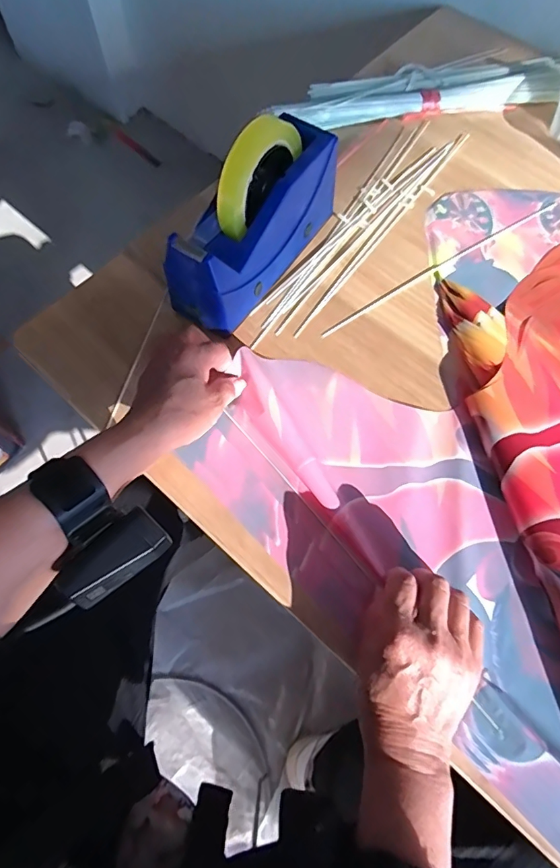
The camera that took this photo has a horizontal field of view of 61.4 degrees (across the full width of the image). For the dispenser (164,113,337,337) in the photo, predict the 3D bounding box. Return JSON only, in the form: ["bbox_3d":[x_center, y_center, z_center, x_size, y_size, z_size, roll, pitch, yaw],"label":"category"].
[{"bbox_3d":[-0.021,-0.204,0.444,0.061,0.132,0.199,34,72,12],"label":"dispenser"}]

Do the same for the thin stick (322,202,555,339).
[{"bbox_3d":[0.177,-0.184,0.509,0.322,0.004,0.011,-31,72,-12],"label":"thin stick"}]

